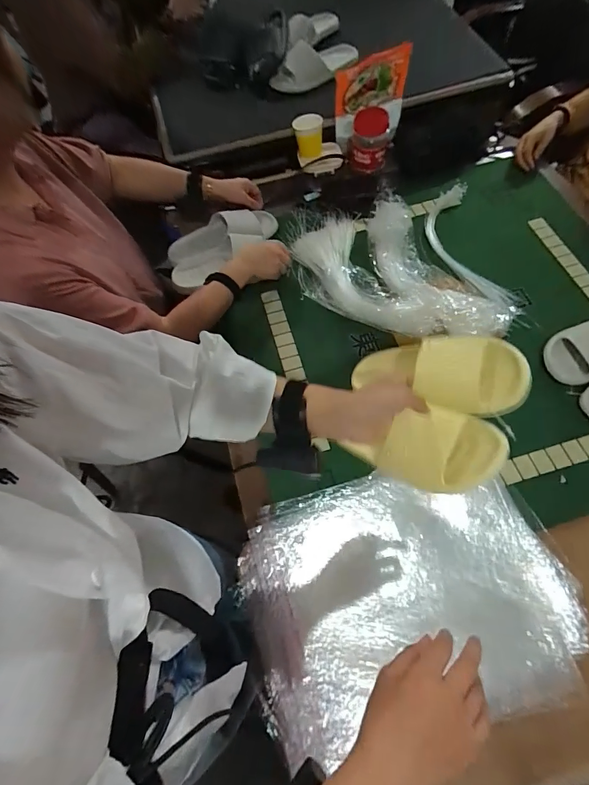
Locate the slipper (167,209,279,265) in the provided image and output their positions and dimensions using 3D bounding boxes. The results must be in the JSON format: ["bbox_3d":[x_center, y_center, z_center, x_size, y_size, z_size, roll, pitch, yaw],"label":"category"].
[{"bbox_3d":[-0.175,-0.388,0.902,0.276,0.051,0.101,-20,66,-6],"label":"slipper"}]

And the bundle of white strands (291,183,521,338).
[{"bbox_3d":[0.222,-0.275,0.833,0.424,0.070,0.440,-8,66,0],"label":"bundle of white strands"}]

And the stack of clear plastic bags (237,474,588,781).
[{"bbox_3d":[0.168,0.301,0.568,0.476,0.028,0.332,-12,66,-2],"label":"stack of clear plastic bags"}]

